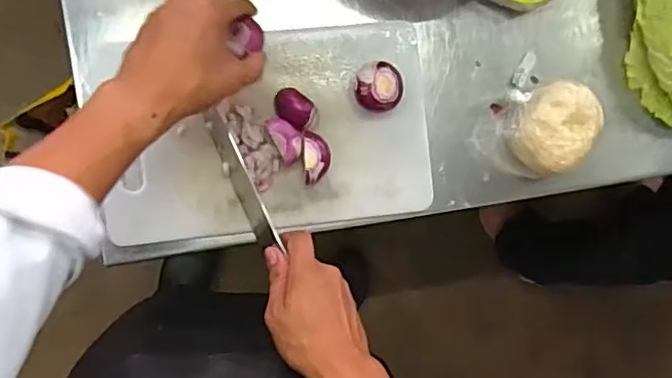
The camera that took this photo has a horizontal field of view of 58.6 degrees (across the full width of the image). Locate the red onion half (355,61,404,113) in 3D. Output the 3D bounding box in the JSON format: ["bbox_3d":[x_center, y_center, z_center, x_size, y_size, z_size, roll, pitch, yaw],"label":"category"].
[{"bbox_3d":[0.044,-0.101,0.602,0.048,0.038,0.047,0,89,-8],"label":"red onion half"}]

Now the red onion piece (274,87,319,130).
[{"bbox_3d":[-0.040,-0.079,0.600,0.048,0.021,0.032,45,84,-5],"label":"red onion piece"}]

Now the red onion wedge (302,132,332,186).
[{"bbox_3d":[-0.020,-0.031,0.596,0.027,0.033,0.050,-4,90,-8],"label":"red onion wedge"}]

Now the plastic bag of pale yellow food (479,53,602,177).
[{"bbox_3d":[0.216,-0.070,0.620,0.092,0.055,0.112,34,85,-6],"label":"plastic bag of pale yellow food"}]

